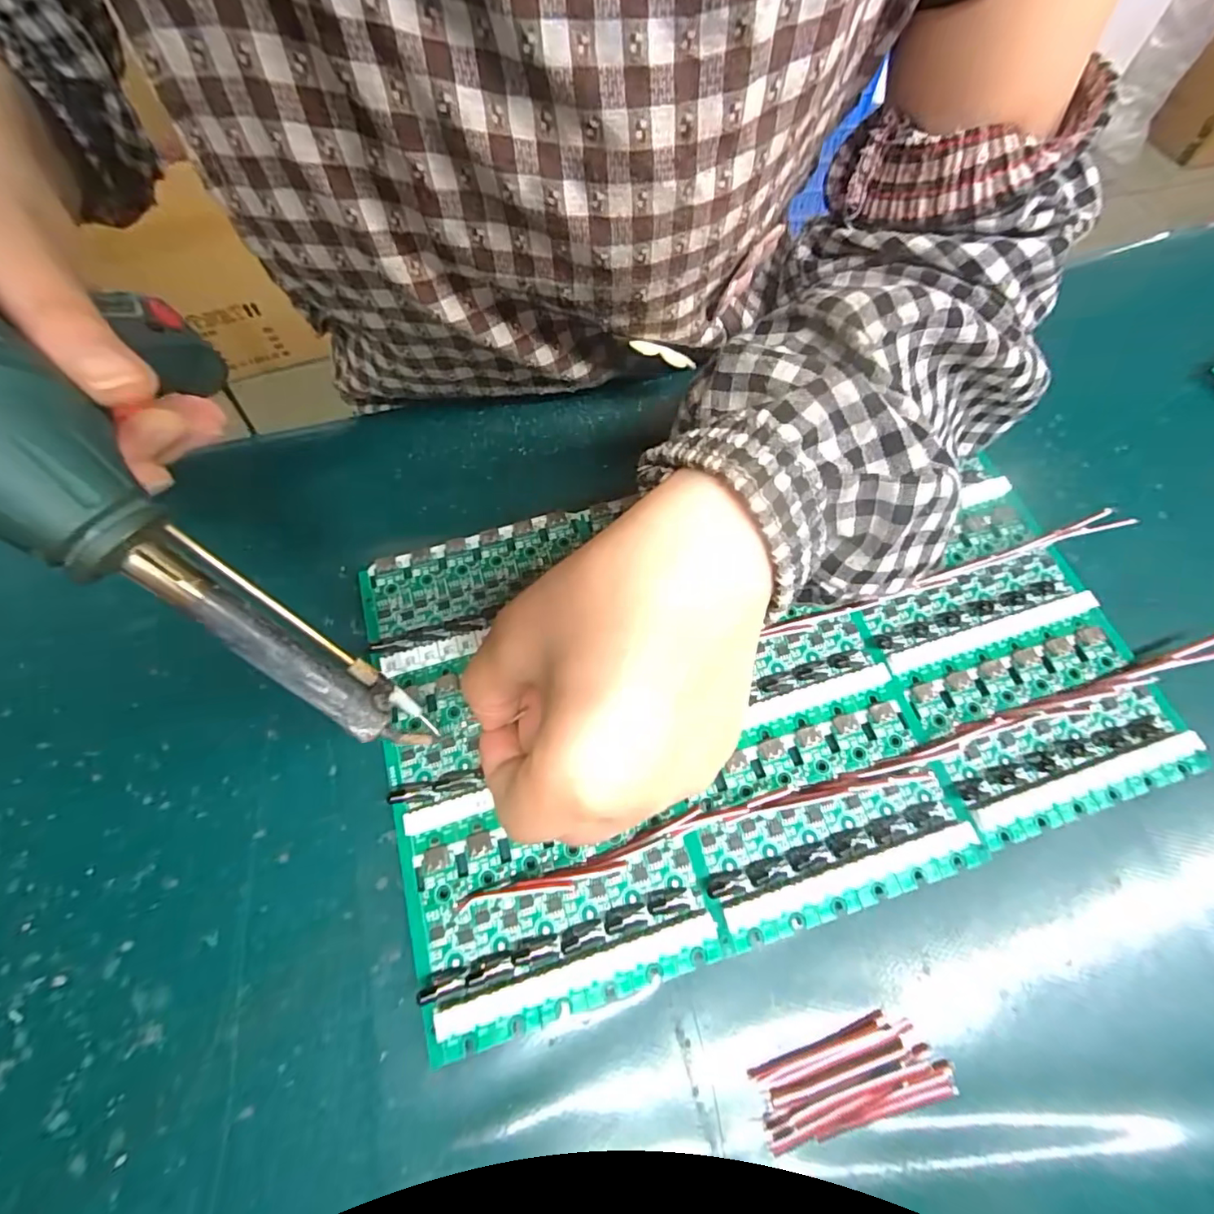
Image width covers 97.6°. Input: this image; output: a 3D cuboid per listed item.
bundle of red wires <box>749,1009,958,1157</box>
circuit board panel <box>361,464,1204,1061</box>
[{"bbox_3d":[0.078,0.151,0.170,0.060,0.006,0.025,-13,67,-5],"label":"bundle of red wires"},{"bbox_3d":[0.059,0.022,0.223,0.299,0.009,0.183,-17,67,-7],"label":"circuit board panel"}]

